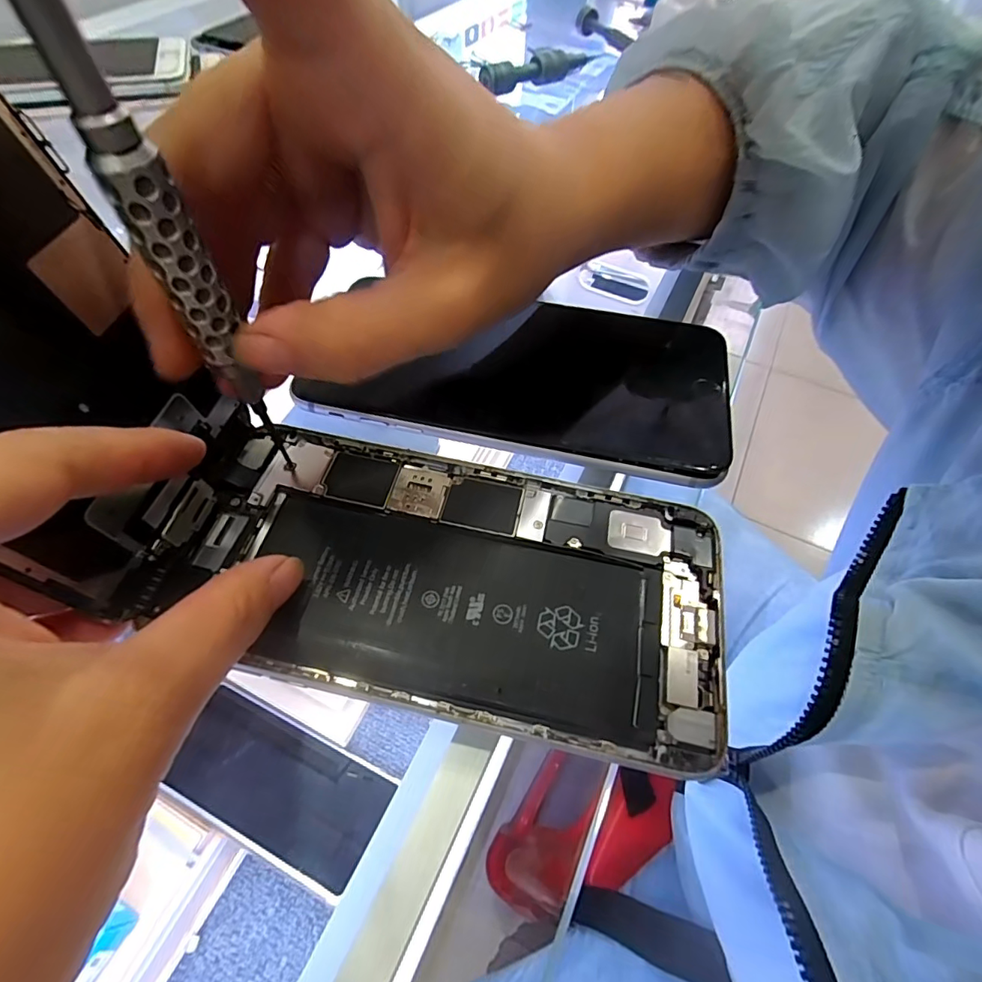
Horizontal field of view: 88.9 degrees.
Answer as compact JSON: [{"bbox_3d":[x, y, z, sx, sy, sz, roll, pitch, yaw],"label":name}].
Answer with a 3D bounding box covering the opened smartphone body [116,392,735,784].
[{"bbox_3d":[-0.012,0.021,0.143,0.155,0.014,0.075,12,57,5],"label":"opened smartphone body"}]

